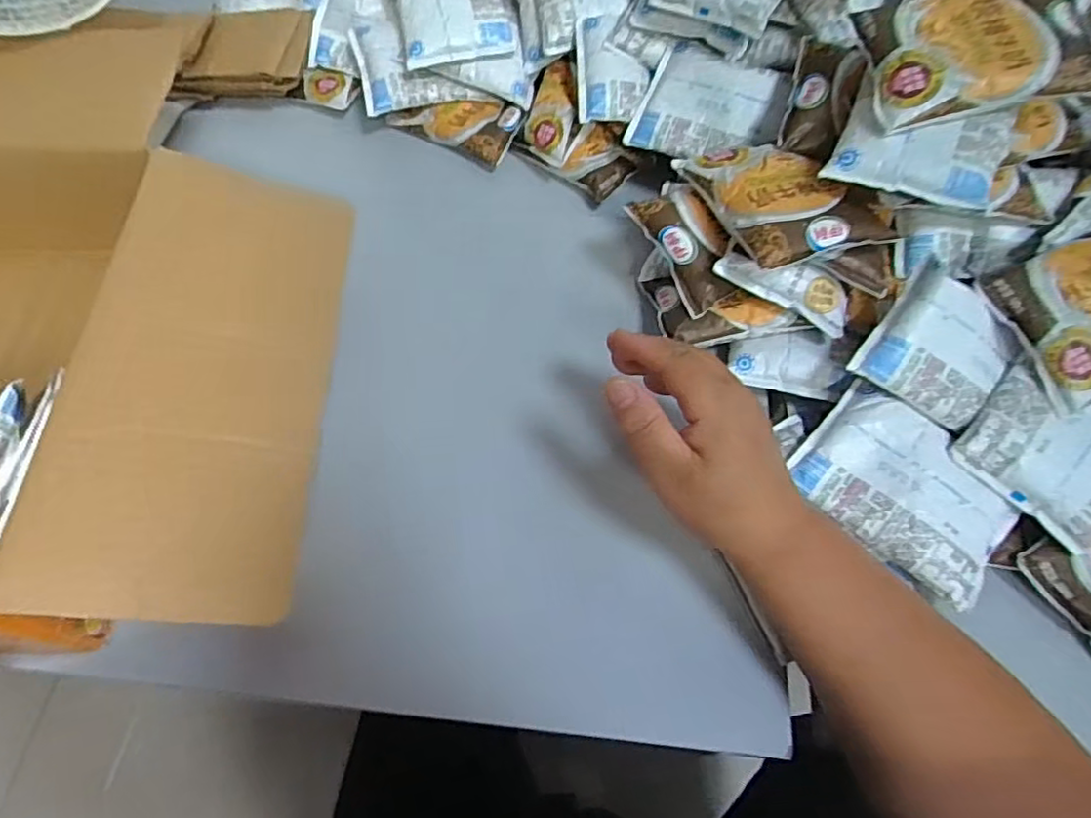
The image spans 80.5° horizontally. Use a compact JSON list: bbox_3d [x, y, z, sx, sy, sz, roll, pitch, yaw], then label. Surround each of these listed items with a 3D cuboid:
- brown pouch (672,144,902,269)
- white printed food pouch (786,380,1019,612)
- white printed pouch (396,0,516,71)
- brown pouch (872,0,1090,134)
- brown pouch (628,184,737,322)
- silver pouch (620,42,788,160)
[{"bbox_3d":[0.161,-0.145,0.430,0.092,0.026,0.113,-16,63,-10],"label":"brown pouch"},{"bbox_3d":[0.223,0.049,0.396,0.123,0.027,0.083,38,67,18],"label":"white printed food pouch"},{"bbox_3d":[-0.087,-0.370,0.575,0.094,0.014,0.123,-14,80,-5],"label":"white printed pouch"},{"bbox_3d":[0.265,-0.222,0.399,0.120,0.020,0.089,-7,67,8],"label":"brown pouch"},{"bbox_3d":[0.100,-0.116,0.454,0.046,0.022,0.097,-18,78,-11],"label":"brown pouch"},{"bbox_3d":[0.128,-0.239,0.517,0.100,0.020,0.085,26,99,16],"label":"silver pouch"}]

